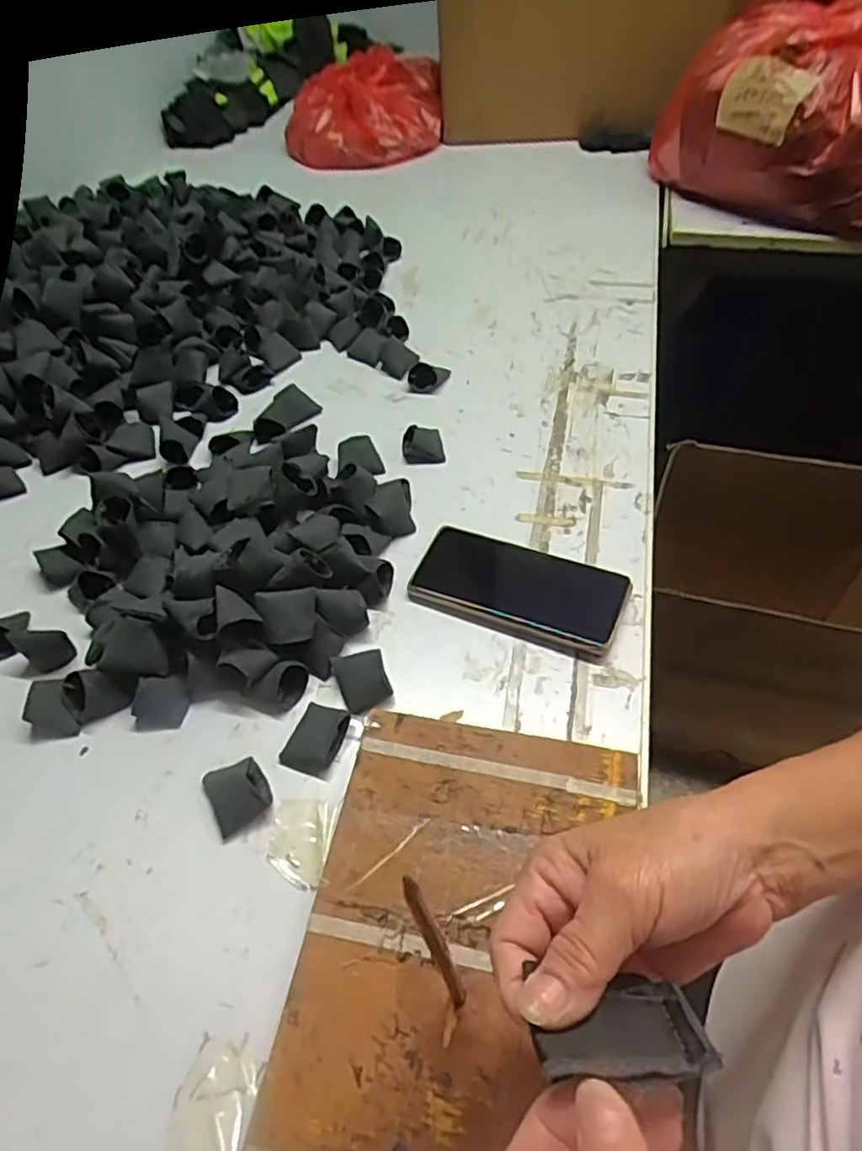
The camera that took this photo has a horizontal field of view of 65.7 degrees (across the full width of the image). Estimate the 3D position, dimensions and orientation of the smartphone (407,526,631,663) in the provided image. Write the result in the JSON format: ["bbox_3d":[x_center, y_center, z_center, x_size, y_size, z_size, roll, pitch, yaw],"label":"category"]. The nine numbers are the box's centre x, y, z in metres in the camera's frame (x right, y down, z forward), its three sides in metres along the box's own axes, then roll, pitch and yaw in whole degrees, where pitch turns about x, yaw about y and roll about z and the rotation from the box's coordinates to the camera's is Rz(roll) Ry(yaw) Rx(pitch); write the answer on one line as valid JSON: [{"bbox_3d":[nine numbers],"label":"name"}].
[{"bbox_3d":[0.068,0.008,0.525,0.159,0.015,0.082,18,54,18],"label":"smartphone"}]

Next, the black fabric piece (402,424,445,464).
[{"bbox_3d":[-0.008,-0.126,0.635,0.037,0.015,0.037,-8,51,-2],"label":"black fabric piece"}]

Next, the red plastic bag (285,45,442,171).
[{"bbox_3d":[-0.112,-0.757,1.089,0.256,0.087,0.276,-2,51,2],"label":"red plastic bag"}]

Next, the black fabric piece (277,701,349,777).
[{"bbox_3d":[-0.078,0.109,0.449,0.034,0.011,0.045,16,54,17],"label":"black fabric piece"}]

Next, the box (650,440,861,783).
[{"bbox_3d":[0.535,0.075,1.119,0.352,0.431,0.345,11,52,13],"label":"box"}]

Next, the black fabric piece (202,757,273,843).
[{"bbox_3d":[-0.125,0.140,0.431,0.037,0.013,0.040,-27,54,-17],"label":"black fabric piece"}]

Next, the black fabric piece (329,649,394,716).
[{"bbox_3d":[-0.048,0.073,0.475,0.035,0.005,0.047,-16,55,-10],"label":"black fabric piece"}]

